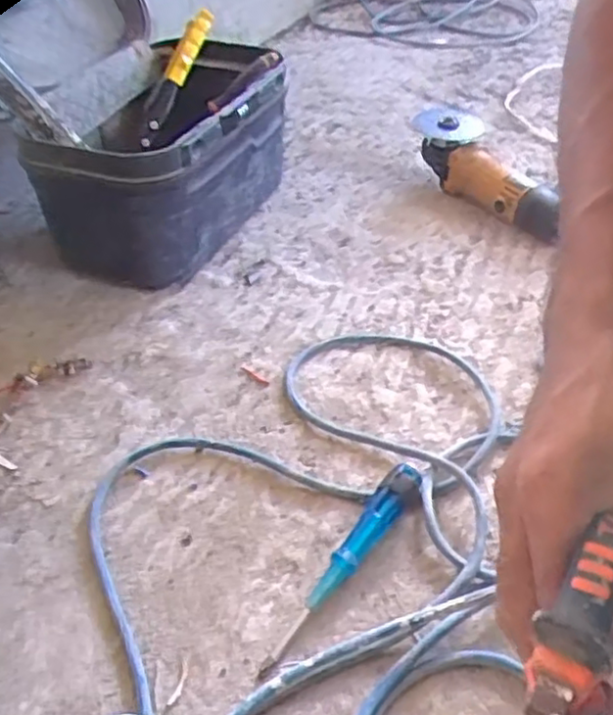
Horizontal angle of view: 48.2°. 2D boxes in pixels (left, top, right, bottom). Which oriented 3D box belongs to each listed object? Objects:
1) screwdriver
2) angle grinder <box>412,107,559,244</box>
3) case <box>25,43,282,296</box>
[{"bbox_3d":[0.029,0.155,0.521,0.024,0.023,0.189,26,55,26],"label":"screwdriver"},{"bbox_3d":[0.242,-0.242,0.910,0.089,0.081,0.239,-24,59,-25],"label":"angle grinder"},{"bbox_3d":[-0.163,-0.236,0.832,0.188,0.193,0.309,16,44,18],"label":"case"}]

